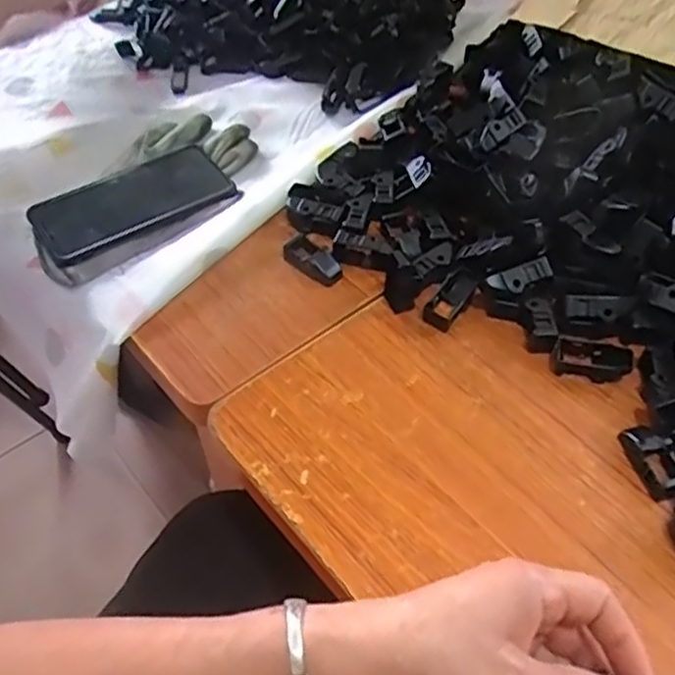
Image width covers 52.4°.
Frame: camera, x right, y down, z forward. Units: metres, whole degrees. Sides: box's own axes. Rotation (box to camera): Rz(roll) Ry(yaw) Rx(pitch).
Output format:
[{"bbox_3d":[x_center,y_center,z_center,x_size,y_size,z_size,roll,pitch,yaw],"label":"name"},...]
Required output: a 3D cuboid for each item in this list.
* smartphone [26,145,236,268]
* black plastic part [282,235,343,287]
[{"bbox_3d":[-0.174,-0.116,0.583,0.160,0.017,0.080,-30,57,-22],"label":"smartphone"},{"bbox_3d":[-0.020,-0.064,0.546,0.027,0.016,0.050,-33,58,-24],"label":"black plastic part"}]

